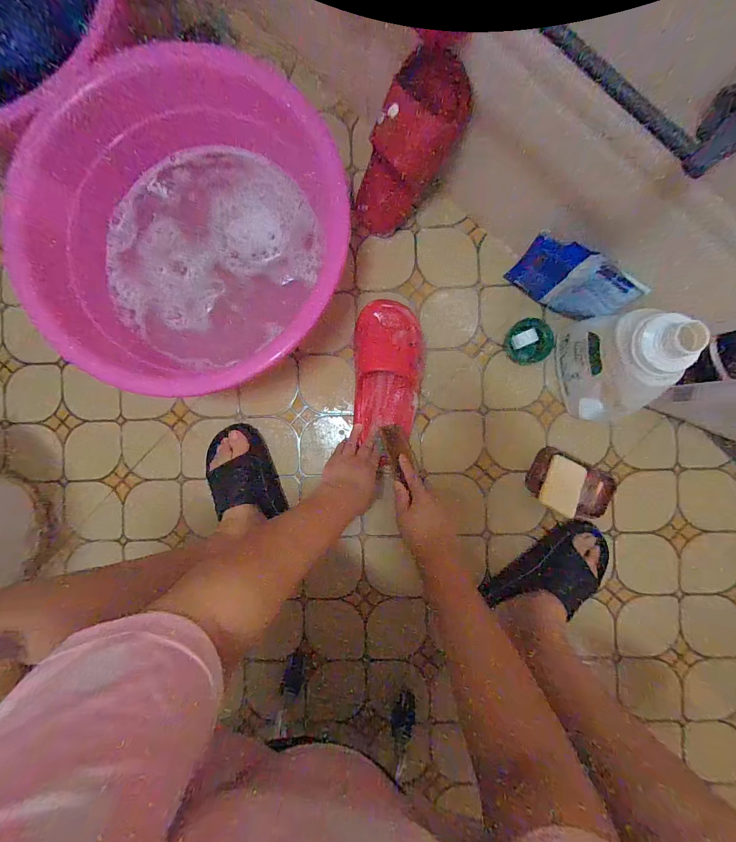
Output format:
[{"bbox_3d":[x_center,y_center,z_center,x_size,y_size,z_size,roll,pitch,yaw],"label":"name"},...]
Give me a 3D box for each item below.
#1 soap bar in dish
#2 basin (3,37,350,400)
[{"bbox_3d":[0.327,0.106,0.593,0.130,0.035,0.095,25,90,2],"label":"soap bar in dish"},{"bbox_3d":[-0.266,-0.295,0.565,0.444,0.151,0.481,0,89,2],"label":"basin"}]

